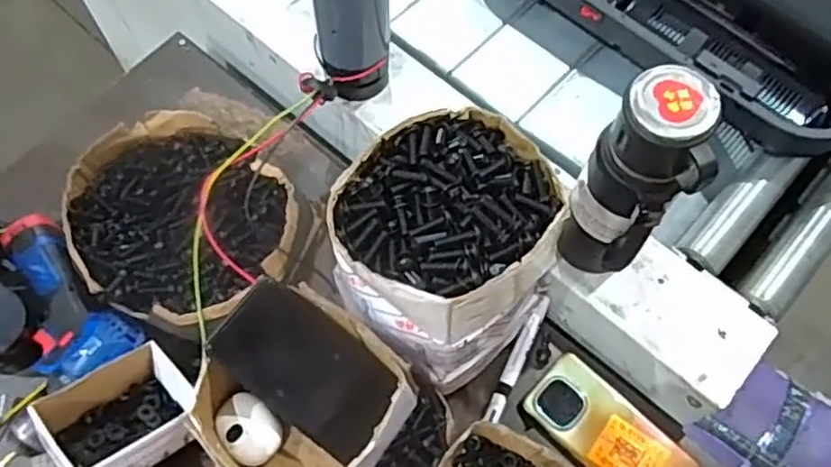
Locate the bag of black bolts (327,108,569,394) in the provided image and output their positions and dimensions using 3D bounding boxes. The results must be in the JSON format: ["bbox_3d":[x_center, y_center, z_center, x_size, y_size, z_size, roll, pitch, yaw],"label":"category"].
[{"bbox_3d":[0.026,0.012,0.571,0.157,0.173,0.166,25,68,10],"label":"bag of black bolts"}]

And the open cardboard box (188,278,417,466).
[{"bbox_3d":[-0.095,0.137,0.562,0.155,0.088,0.152,35,70,14],"label":"open cardboard box"}]

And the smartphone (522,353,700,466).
[{"bbox_3d":[0.189,0.194,0.671,0.163,0.012,0.079,41,71,16],"label":"smartphone"}]

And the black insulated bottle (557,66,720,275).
[{"bbox_3d":[0.175,-0.035,0.568,0.079,0.223,0.067,30,69,12],"label":"black insulated bottle"}]

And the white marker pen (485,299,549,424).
[{"bbox_3d":[0.102,0.124,0.694,0.016,0.010,0.137,24,67,9],"label":"white marker pen"}]

